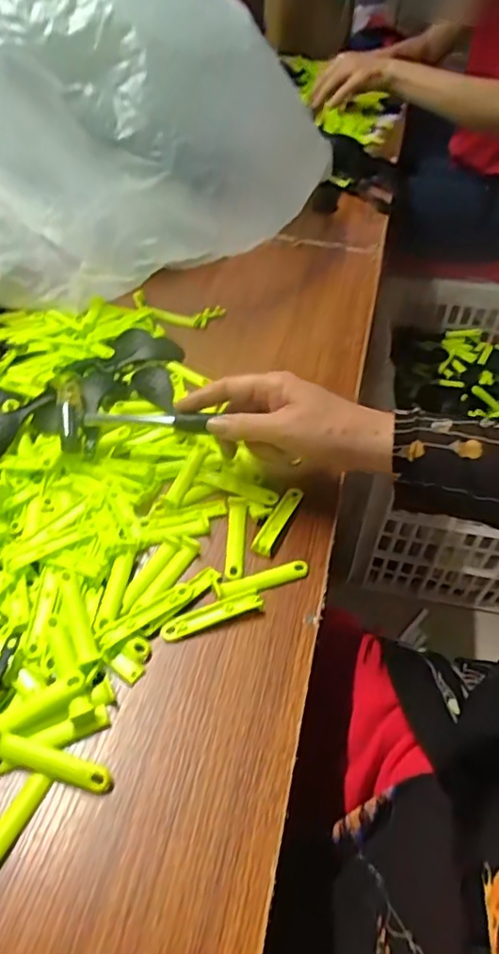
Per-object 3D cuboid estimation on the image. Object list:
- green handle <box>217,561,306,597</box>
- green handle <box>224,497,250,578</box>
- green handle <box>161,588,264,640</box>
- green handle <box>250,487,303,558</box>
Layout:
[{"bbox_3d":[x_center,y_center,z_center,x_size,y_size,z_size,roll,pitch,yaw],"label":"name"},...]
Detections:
[{"bbox_3d":[0.010,0.079,0.446,0.074,0.008,0.015,-13,50,-15],"label":"green handle"},{"bbox_3d":[-0.011,0.049,0.474,0.017,0.008,0.079,2,47,-1],"label":"green handle"},{"bbox_3d":[-0.027,0.101,0.425,0.075,0.010,0.016,-15,50,-16],"label":"green handle"},{"bbox_3d":[0.026,0.034,0.486,0.016,0.008,0.078,20,49,15],"label":"green handle"}]

